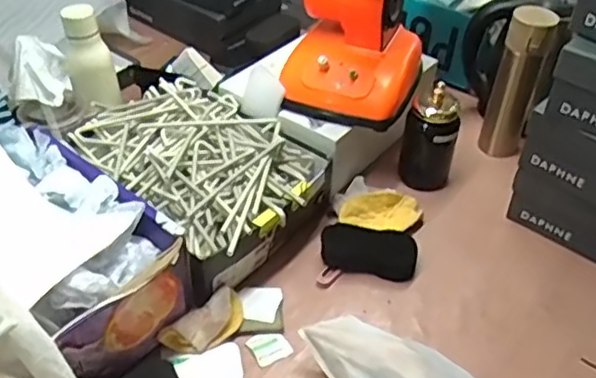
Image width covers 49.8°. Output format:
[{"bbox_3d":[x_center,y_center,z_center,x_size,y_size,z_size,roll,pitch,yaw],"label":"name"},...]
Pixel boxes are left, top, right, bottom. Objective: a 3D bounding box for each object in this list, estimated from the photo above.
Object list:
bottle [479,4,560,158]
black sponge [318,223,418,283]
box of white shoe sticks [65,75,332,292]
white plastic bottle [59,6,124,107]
[{"bbox_3d":[0.341,-0.163,0.996,0.070,0.236,0.072,16,44,15],"label":"bottle"},{"bbox_3d":[0.097,0.084,0.872,0.127,0.016,0.065,10,75,9],"label":"black sponge"},{"bbox_3d":[-0.132,-0.025,0.907,0.243,0.119,0.343,-32,52,-33],"label":"box of white shoe sticks"},{"bbox_3d":[-0.304,-0.191,0.936,0.063,0.139,0.055,28,48,26],"label":"white plastic bottle"}]

